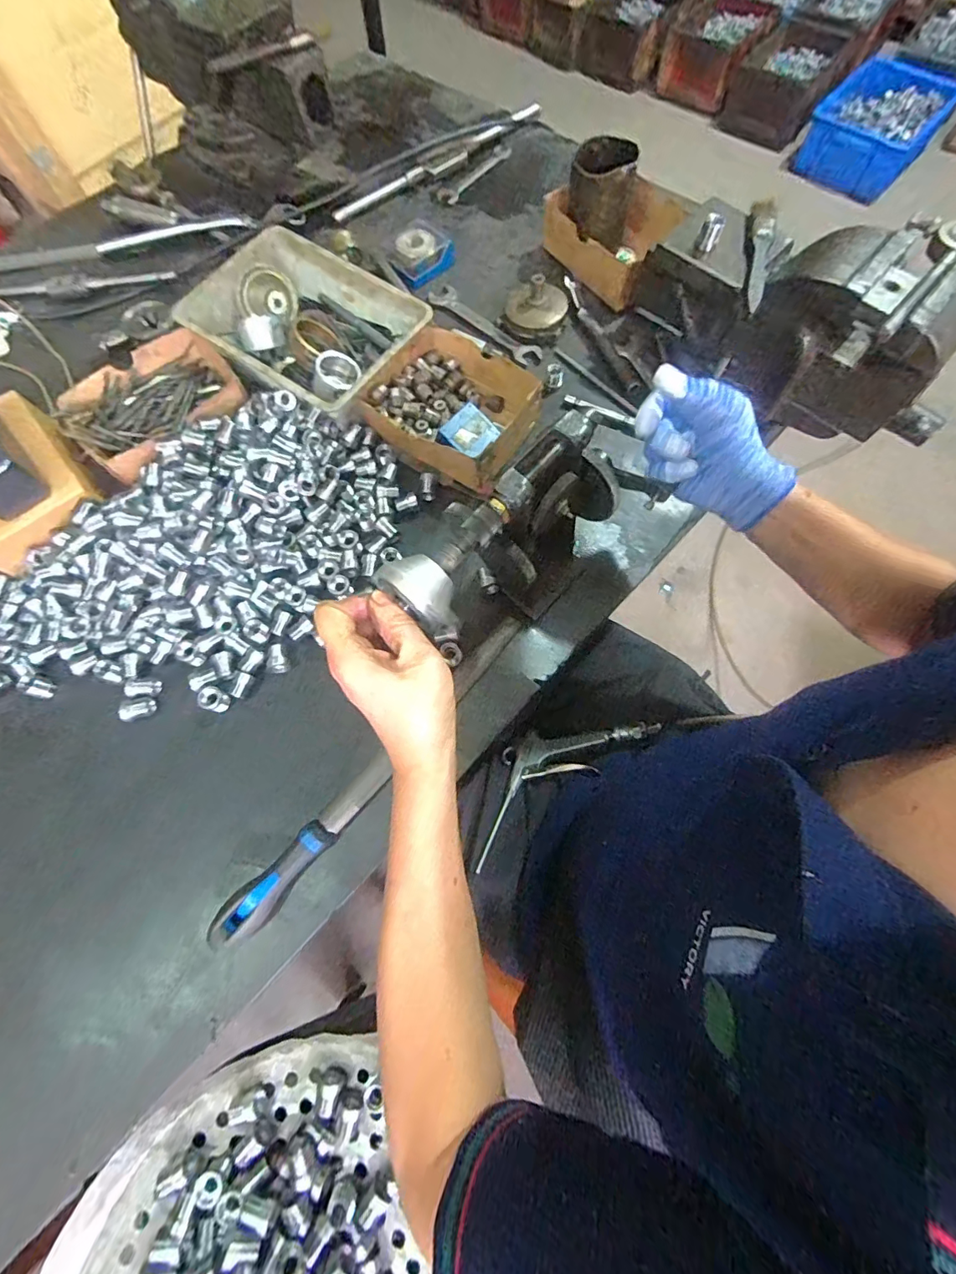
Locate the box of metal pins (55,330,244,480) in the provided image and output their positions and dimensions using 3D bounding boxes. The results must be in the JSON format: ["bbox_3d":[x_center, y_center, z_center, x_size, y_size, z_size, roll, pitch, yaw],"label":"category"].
[{"bbox_3d":[-0.357,-0.258,0.546,0.181,0.043,0.141,-40,74,-12],"label":"box of metal pins"}]

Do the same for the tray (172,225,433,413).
[{"bbox_3d":[-0.194,-0.348,0.562,0.242,0.068,0.172,32,74,12],"label":"tray"}]

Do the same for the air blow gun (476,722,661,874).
[{"bbox_3d":[0.081,0.146,0.555,0.236,0.025,0.092,-37,49,-6],"label":"air blow gun"}]

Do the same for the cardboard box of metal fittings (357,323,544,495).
[{"bbox_3d":[-0.025,-0.258,0.540,0.178,0.047,0.162,33,74,13],"label":"cardboard box of metal fittings"}]

